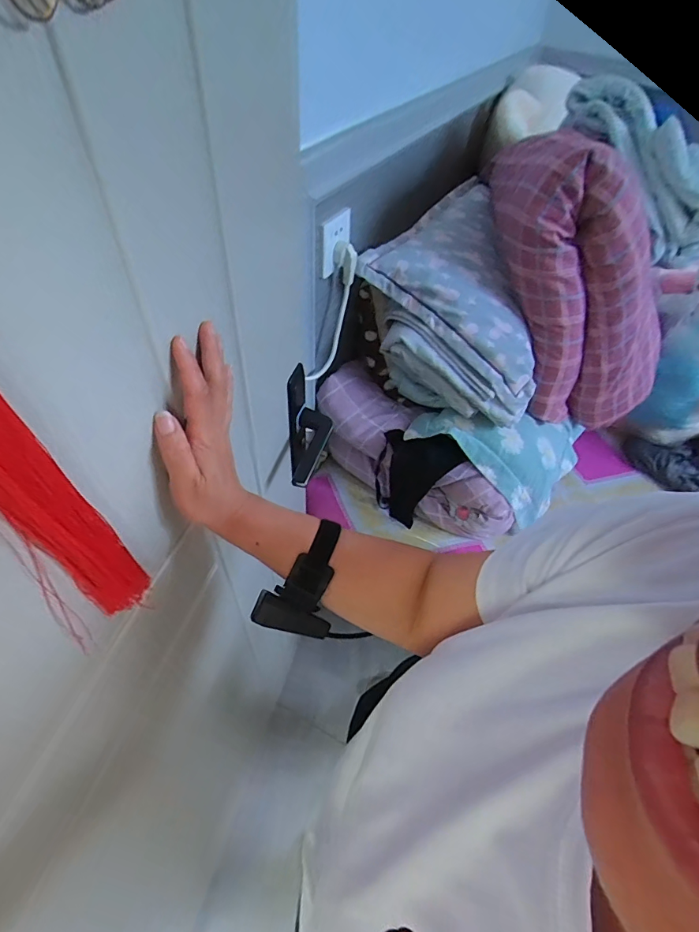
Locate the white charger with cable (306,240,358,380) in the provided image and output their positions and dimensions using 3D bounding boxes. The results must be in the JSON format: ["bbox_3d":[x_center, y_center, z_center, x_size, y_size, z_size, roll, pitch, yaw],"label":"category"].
[{"bbox_3d":[-0.032,-0.267,0.788,0.034,0.215,0.116,24,52,14],"label":"white charger with cable"}]

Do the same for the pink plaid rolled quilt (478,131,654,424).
[{"bbox_3d":[0.442,-0.329,0.872,0.251,0.543,0.293,-1,37,45],"label":"pink plaid rolled quilt"}]

